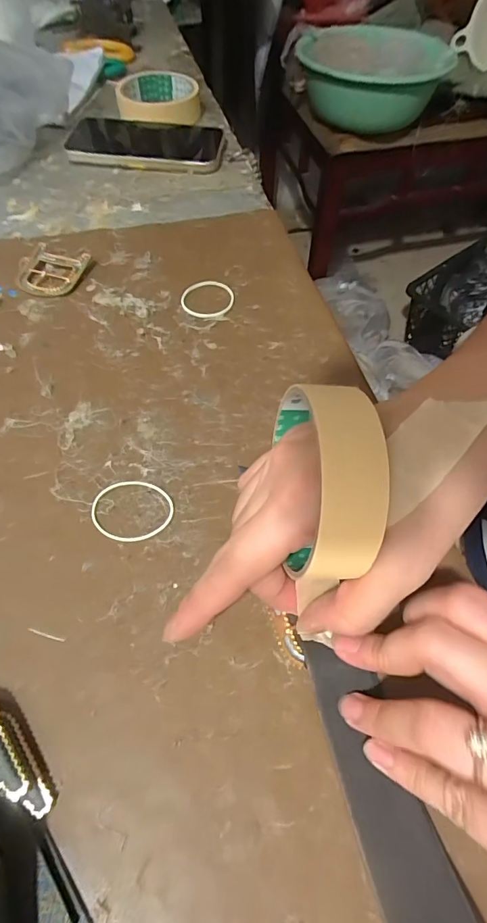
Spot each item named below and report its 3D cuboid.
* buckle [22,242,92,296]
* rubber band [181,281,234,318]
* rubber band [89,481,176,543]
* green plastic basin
[{"bbox_3d":[-0.152,-0.153,0.347,0.049,0.006,0.054,7,59,3],"label":"buckle"},{"bbox_3d":[-0.027,-0.126,0.336,0.039,0.004,0.041,0,59,-1],"label":"rubber band"},{"bbox_3d":[-0.062,0.027,0.243,0.045,0.004,0.036,6,59,3],"label":"rubber band"},{"bbox_3d":[0.264,-0.815,0.933,0.282,0.116,0.301,0,59,-1],"label":"green plastic basin"}]

